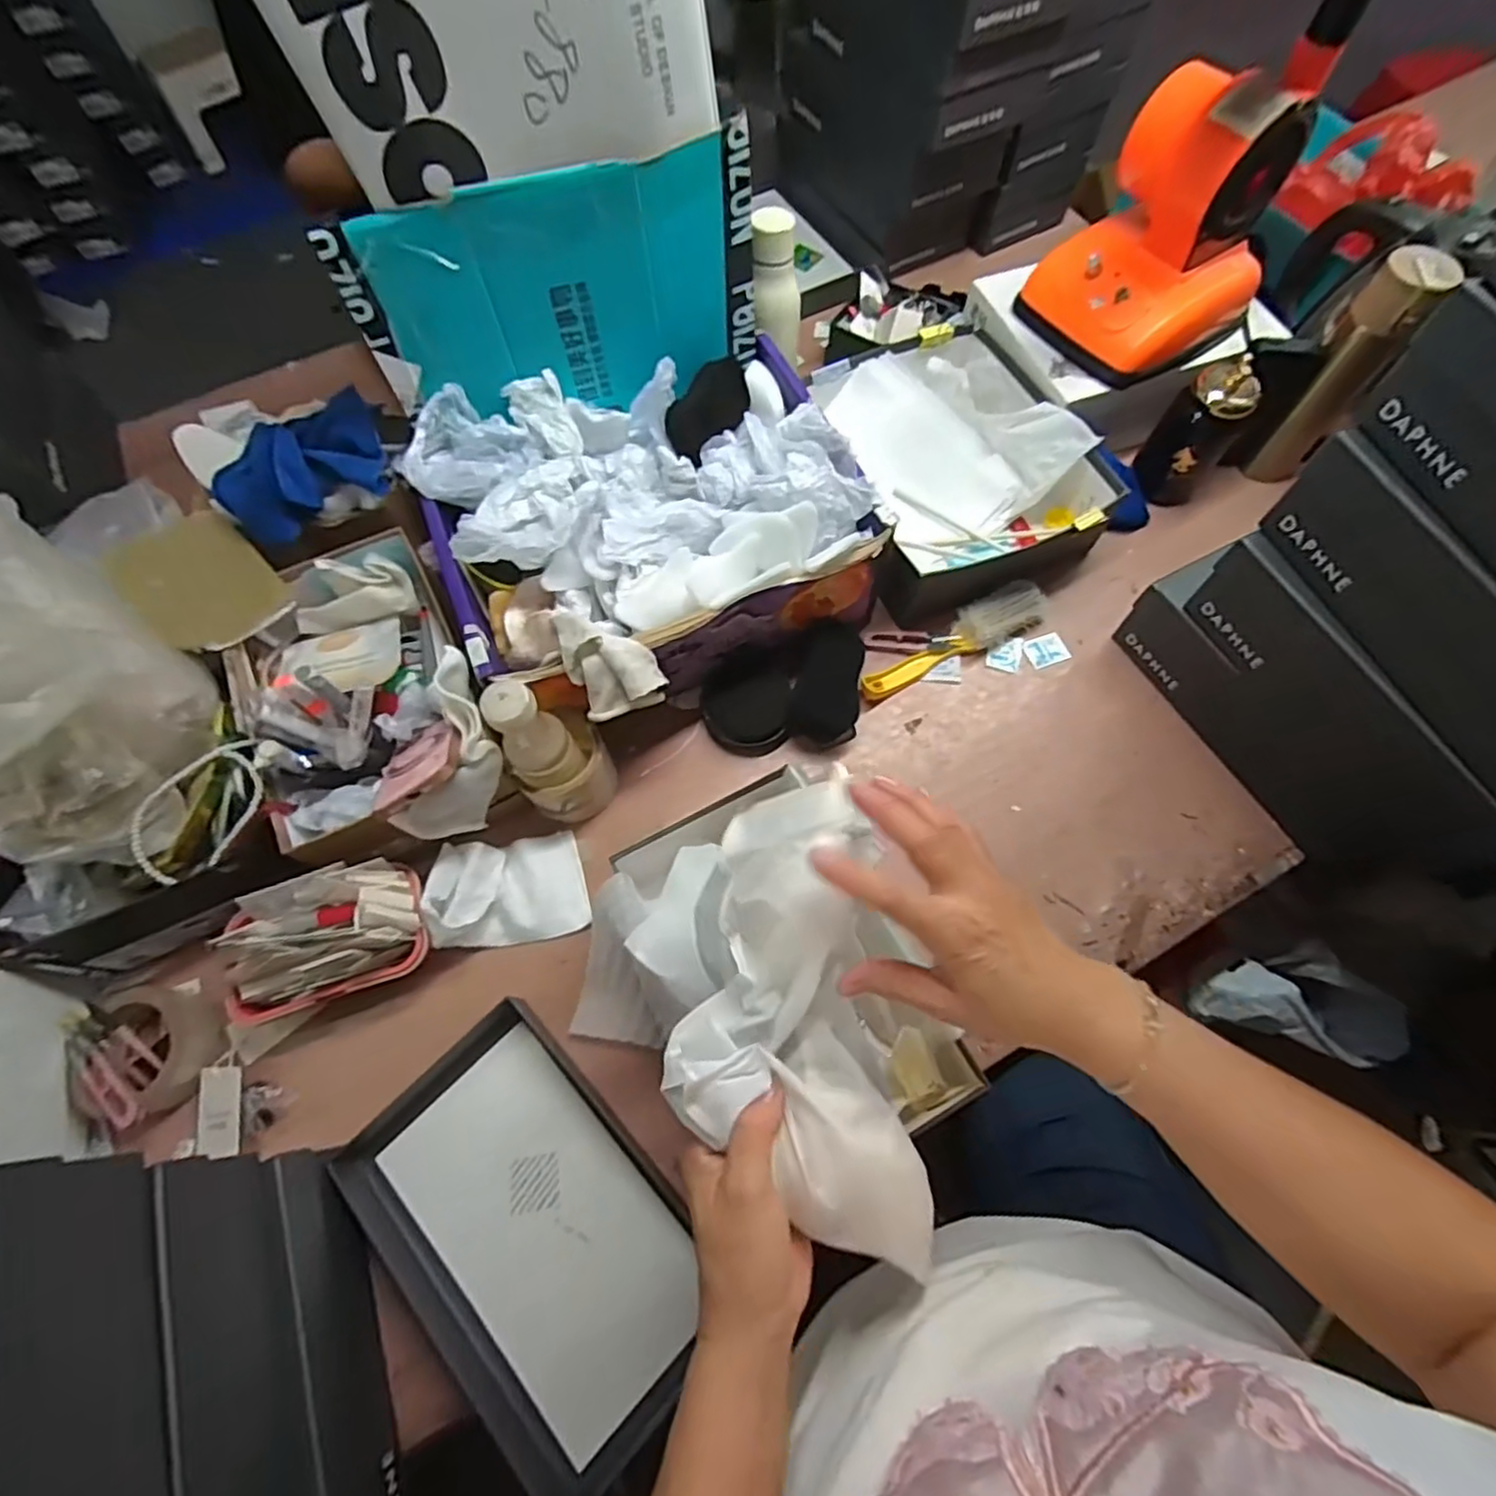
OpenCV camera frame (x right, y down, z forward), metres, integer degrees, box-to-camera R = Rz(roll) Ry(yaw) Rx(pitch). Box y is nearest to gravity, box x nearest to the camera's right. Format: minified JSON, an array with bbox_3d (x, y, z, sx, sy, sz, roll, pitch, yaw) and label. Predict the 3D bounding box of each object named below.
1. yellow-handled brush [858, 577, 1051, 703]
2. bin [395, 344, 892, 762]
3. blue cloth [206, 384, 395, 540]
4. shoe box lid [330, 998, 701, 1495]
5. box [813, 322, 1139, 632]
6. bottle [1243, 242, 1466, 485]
[{"bbox_3d":[0.217,-0.115,0.746,0.221,0.035,0.048,-26,69,-10],"label":"yellow-handled brush"},{"bbox_3d":[-0.092,-0.206,0.696,0.383,0.164,0.324,-22,68,-8],"label":"bin"},{"bbox_3d":[-0.442,-0.281,0.690,0.162,0.060,0.114,-13,67,-5],"label":"blue cloth"},{"bbox_3d":[-0.167,0.379,0.544,0.188,0.031,0.302,-41,72,-15],"label":"shoe box lid"},{"bbox_3d":[0.230,-0.321,0.799,0.260,0.100,0.321,-19,68,-7],"label":"box"},{"bbox_3d":[0.619,-0.388,0.733,0.069,0.232,0.052,34,72,14],"label":"bottle"}]

